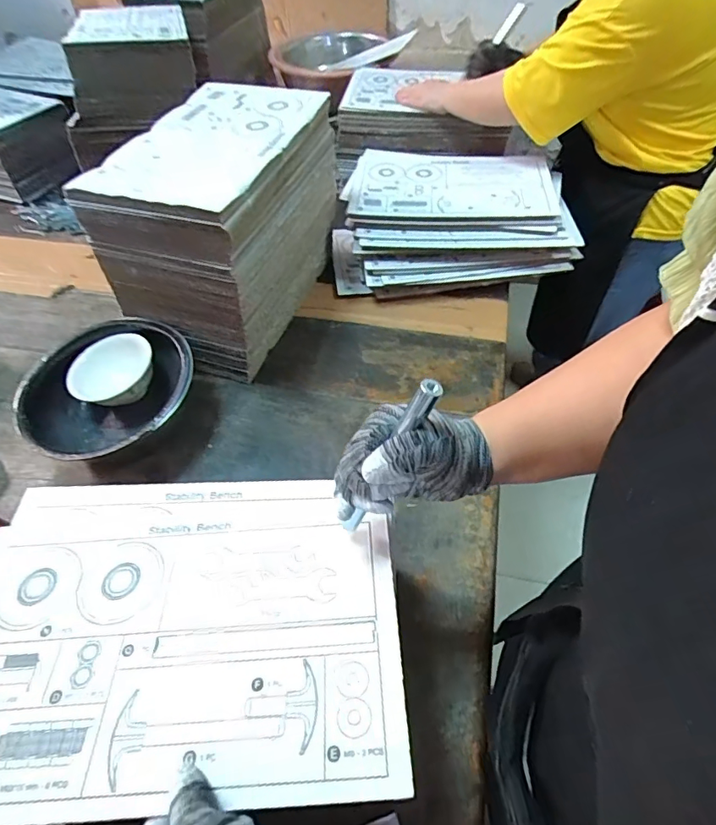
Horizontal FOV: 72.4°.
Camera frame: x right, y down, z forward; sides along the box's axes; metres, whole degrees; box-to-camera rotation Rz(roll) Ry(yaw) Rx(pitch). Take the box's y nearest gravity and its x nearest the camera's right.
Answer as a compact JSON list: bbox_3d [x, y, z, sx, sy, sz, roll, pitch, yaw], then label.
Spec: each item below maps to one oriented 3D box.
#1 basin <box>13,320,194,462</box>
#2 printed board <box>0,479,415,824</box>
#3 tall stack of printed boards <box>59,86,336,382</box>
[{"bbox_3d":[-0.361,-0.020,0.732,0.231,0.105,0.236,-2,52,2],"label":"basin"},{"bbox_3d":[-0.155,0.166,0.408,0.367,0.006,0.261,-4,46,1],"label":"printed board"},{"bbox_3d":[-0.204,-0.292,0.805,0.225,0.297,0.376,14,53,12],"label":"tall stack of printed boards"}]

